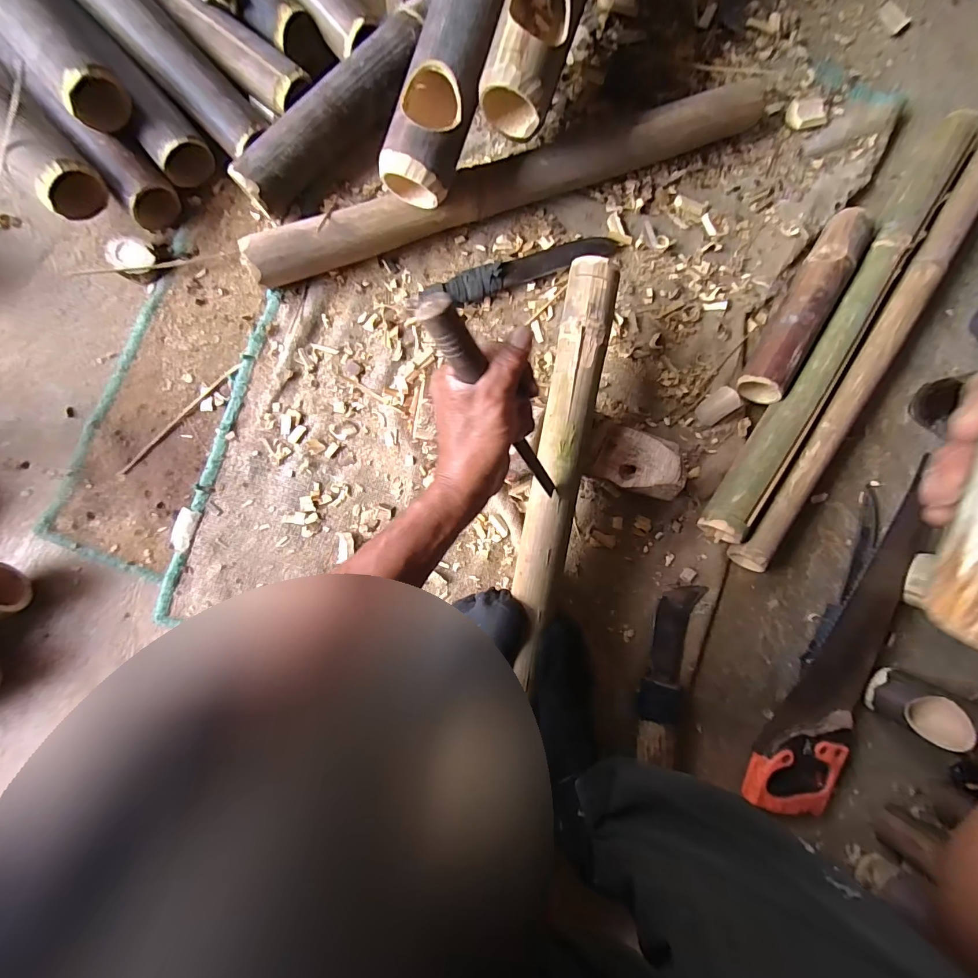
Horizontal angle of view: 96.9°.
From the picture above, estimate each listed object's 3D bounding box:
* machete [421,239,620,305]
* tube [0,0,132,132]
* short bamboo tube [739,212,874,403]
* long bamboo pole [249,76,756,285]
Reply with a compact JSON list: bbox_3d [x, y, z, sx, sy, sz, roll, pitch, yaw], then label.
[{"bbox_3d":[0.043,-0.277,0.544,0.258,0.017,0.037,-21,92,-7],"label":"machete"},{"bbox_3d":[-0.469,-0.479,0.416,0.064,0.060,0.273,-41,95,-6],"label":"tube"},{"bbox_3d":[0.416,-0.240,0.570,0.055,0.057,0.261,30,86,-6],"label":"short bamboo tube"},{"bbox_3d":[0.040,-0.370,0.521,0.659,0.059,0.058,-21,92,-7],"label":"long bamboo pole"}]

